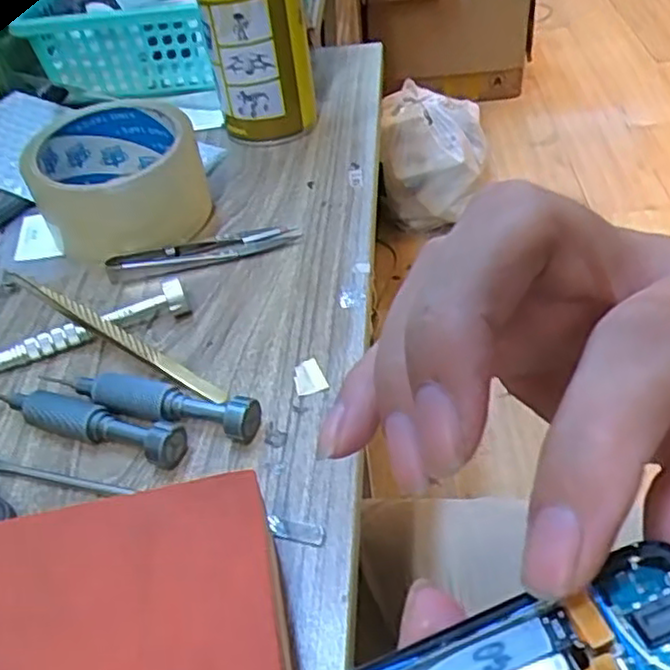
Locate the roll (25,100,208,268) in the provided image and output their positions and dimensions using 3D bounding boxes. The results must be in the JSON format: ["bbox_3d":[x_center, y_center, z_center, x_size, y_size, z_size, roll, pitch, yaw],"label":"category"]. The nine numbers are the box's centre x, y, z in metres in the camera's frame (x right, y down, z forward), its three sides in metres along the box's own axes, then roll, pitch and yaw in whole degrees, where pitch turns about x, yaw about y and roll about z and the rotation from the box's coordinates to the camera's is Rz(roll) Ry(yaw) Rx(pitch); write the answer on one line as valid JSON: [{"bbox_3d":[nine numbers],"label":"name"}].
[{"bbox_3d":[-0.126,-0.093,0.425,0.093,0.055,0.093,-4,41,4],"label":"roll"}]

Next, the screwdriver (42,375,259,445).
[{"bbox_3d":[-0.080,0.028,0.307,0.099,0.016,0.014,8,43,17],"label":"screwdriver"}]

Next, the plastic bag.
[{"bbox_3d":[0.235,-0.417,1.731,0.236,0.251,0.328,4,42,13],"label":"plastic bag"}]

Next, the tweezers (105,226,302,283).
[{"bbox_3d":[-0.072,-0.047,0.397,0.105,0.009,0.021,-15,42,-9],"label":"tweezers"}]

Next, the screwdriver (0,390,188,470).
[{"bbox_3d":[-0.113,0.034,0.305,0.110,0.017,0.015,12,45,21],"label":"screwdriver"}]

